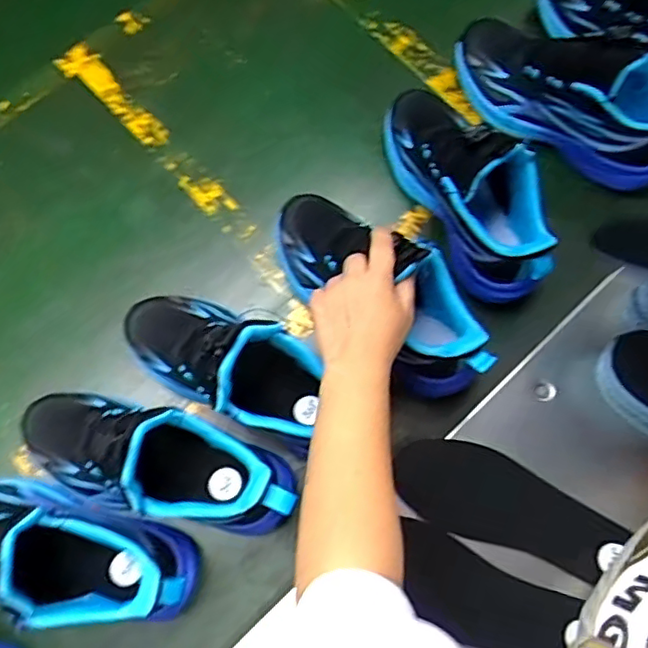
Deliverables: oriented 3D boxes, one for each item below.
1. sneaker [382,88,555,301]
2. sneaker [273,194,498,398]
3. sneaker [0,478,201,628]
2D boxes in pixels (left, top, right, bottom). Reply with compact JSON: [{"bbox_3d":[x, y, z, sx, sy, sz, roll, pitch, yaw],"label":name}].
[{"bbox_3d":[0.138,-0.145,0.581,0.084,0.130,0.239,-21,77,-9],"label":"sneaker"},{"bbox_3d":[0.047,-0.039,0.556,0.253,0.124,0.084,39,75,22],"label":"sneaker"},{"bbox_3d":[-0.229,0.178,0.482,0.242,0.145,0.082,16,74,2],"label":"sneaker"}]

